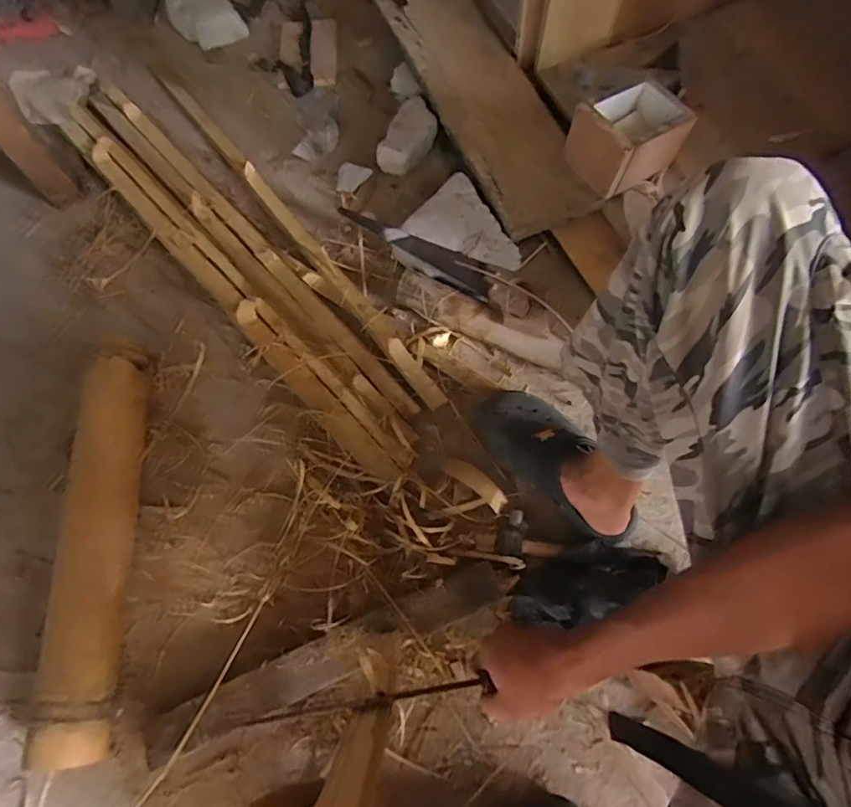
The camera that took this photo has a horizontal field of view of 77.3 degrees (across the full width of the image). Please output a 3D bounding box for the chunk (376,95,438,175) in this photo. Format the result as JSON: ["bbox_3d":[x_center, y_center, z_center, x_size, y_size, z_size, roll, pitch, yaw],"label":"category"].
[{"bbox_3d":[-0.027,-0.524,1.047,0.085,0.069,0.157,27,73,13],"label":"chunk"}]

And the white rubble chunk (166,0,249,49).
[{"bbox_3d":[-0.501,-0.880,1.193,0.112,0.082,0.181,-42,72,-12],"label":"white rubble chunk"}]

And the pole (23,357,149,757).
[{"bbox_3d":[-0.478,0.182,0.778,0.083,0.101,0.585,-6,68,1],"label":"pole"}]

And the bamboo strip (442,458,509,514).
[{"bbox_3d":[0.076,0.118,0.799,0.106,0.018,0.032,36,75,16],"label":"bamboo strip"}]

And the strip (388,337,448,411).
[{"bbox_3d":[-0.018,-0.050,0.882,0.031,0.013,0.138,-39,76,4],"label":"strip"}]

